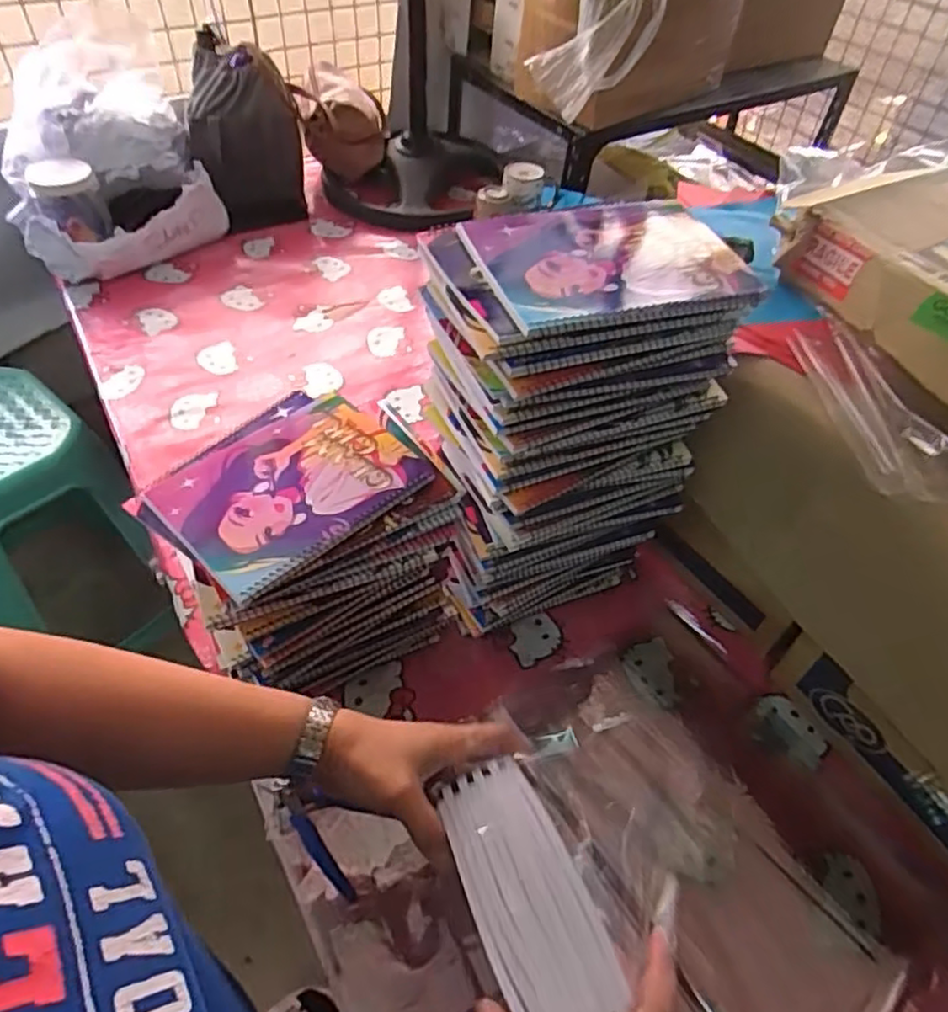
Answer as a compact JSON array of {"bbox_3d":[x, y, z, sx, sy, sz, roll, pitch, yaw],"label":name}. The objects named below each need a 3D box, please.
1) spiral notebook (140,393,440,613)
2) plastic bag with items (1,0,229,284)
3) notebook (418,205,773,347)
[{"bbox_3d":[-0.162,-0.024,0.596,0.163,0.012,0.208,36,55,25],"label":"spiral notebook"},{"bbox_3d":[-0.651,-0.620,1.176,0.324,0.283,0.372,-21,53,-21],"label":"plastic bag with items"},{"bbox_3d":[0.092,-0.188,0.522,0.226,0.022,0.143,-11,50,-14],"label":"notebook"}]

